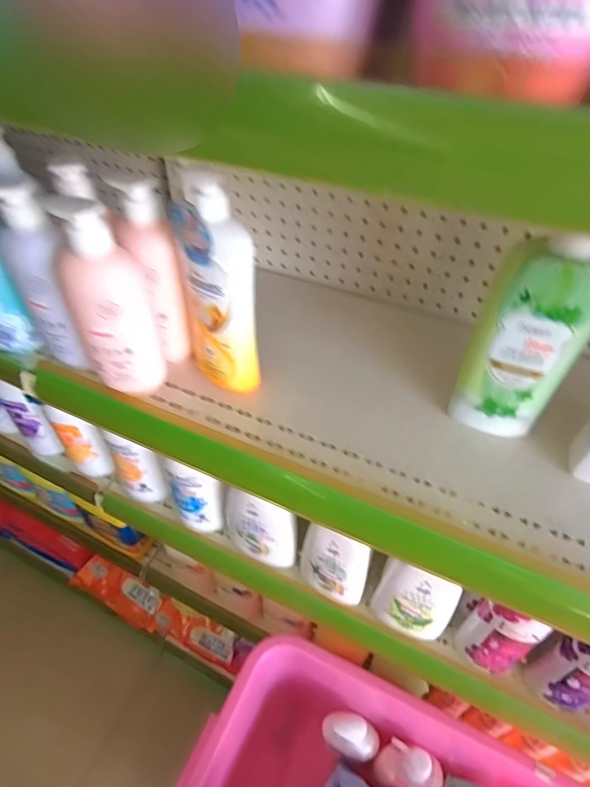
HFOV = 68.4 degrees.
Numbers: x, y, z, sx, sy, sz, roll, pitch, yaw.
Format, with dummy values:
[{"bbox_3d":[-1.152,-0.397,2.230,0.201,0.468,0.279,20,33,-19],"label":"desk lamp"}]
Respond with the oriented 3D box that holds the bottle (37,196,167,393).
[{"bbox_3d":[-0.175,-0.084,0.426,0.068,0.203,0.047,-16,48,-17],"label":"bottle"}]

